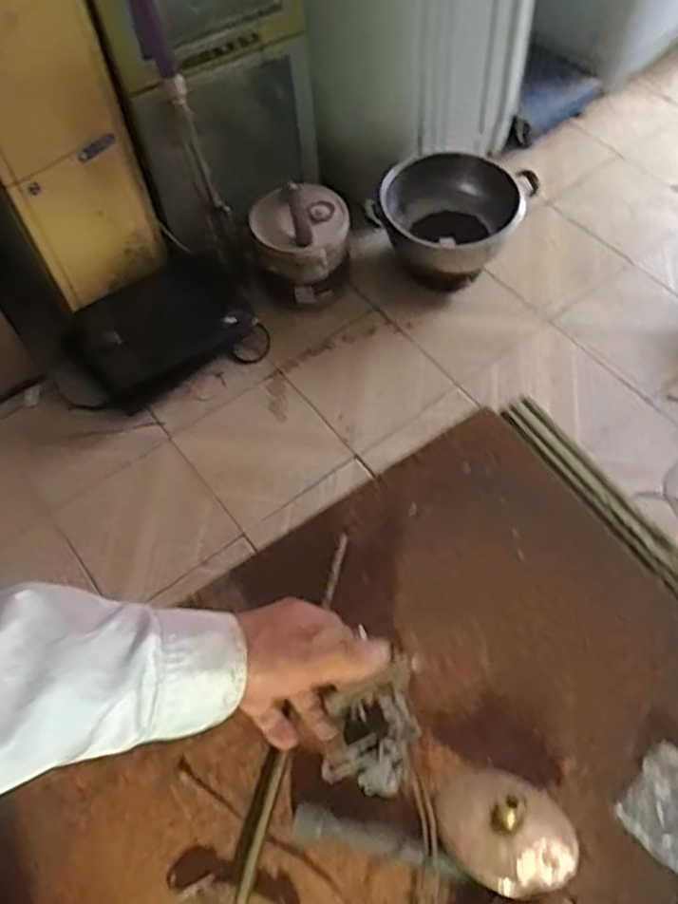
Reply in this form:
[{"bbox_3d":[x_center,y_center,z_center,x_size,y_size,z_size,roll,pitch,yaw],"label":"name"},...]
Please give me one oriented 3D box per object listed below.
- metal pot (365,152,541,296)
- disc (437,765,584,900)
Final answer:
[{"bbox_3d":[0.269,-0.557,1.782,0.393,0.235,0.251,-6,60,-1],"label":"metal pot"},{"bbox_3d":[0.114,0.250,0.491,0.092,0.022,0.091,9,24,-4],"label":"disc"}]

